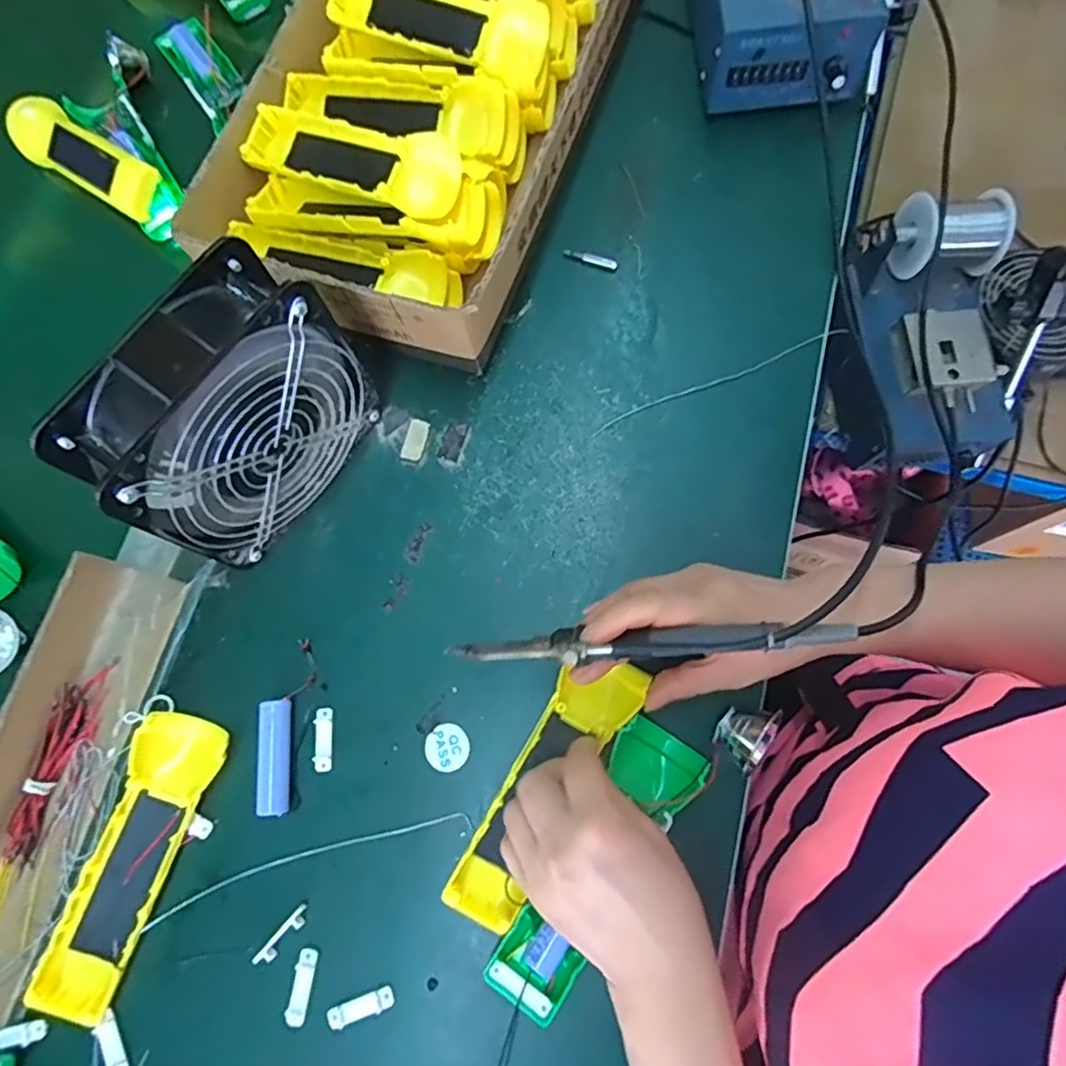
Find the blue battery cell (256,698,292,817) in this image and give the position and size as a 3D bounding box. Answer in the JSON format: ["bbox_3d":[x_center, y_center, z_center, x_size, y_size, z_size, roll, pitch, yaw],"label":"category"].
[{"bbox_3d":[-0.157,0.136,0.385,0.017,0.016,0.066,-4,75,1],"label":"blue battery cell"}]

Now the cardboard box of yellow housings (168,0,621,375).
[{"bbox_3d":[-0.070,-0.338,0.461,0.222,0.102,0.413,18,78,8],"label":"cardboard box of yellow housings"}]

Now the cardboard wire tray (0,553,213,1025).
[{"bbox_3d":[-0.291,0.149,0.374,0.080,0.037,0.271,11,76,5],"label":"cardboard wire tray"}]

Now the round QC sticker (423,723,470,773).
[{"bbox_3d":[-0.053,0.132,0.388,0.027,0.004,0.027,-1,75,2],"label":"round QC sticker"}]

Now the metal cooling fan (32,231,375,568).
[{"bbox_3d":[-0.171,-0.065,0.371,0.062,0.146,0.146,34,79,10],"label":"metal cooling fan"}]

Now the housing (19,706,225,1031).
[{"bbox_3d":[-0.234,0.190,0.367,0.048,0.024,0.161,21,77,7],"label":"housing"}]

